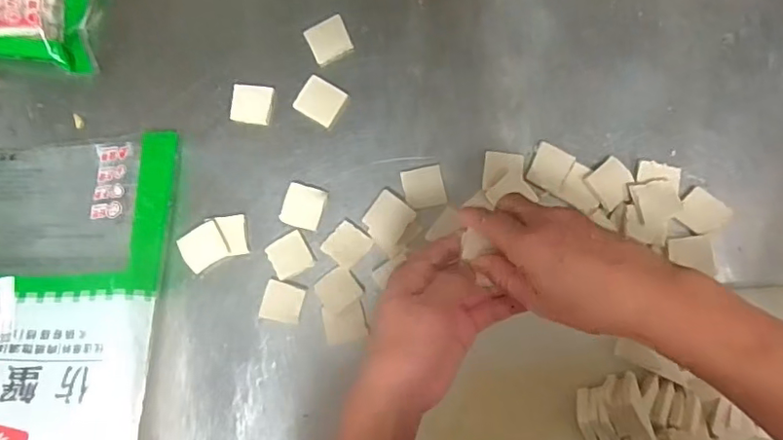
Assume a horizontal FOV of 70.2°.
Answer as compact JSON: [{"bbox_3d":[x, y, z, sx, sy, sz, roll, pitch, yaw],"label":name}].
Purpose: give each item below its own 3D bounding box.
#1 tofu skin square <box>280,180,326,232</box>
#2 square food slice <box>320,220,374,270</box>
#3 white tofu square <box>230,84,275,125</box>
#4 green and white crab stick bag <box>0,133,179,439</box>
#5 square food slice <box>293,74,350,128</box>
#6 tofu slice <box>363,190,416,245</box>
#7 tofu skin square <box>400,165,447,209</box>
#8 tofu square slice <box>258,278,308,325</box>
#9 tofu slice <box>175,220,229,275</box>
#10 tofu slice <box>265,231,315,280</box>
[{"bbox_3d":[-0.095,-0.015,0.601,0.043,0.006,0.046,16,86,5],"label":"tofu skin square"},{"bbox_3d":[-0.047,0.026,0.591,0.040,0.004,0.043,40,89,6],"label":"square food slice"},{"bbox_3d":[-0.154,-0.128,0.614,0.046,0.006,0.042,7,86,4],"label":"white tofu square"},{"bbox_3d":[-0.378,0.084,0.564,0.275,0.097,0.353,2,85,4],"label":"green and white crab stick bag"},{"bbox_3d":[-0.077,-0.130,0.609,0.050,0.007,0.044,31,88,6],"label":"square food slice"},{"bbox_3d":[-0.003,-0.001,0.585,0.044,0.009,0.047,37,88,6],"label":"tofu slice"},{"bbox_3d":[0.034,-0.034,0.584,0.042,0.009,0.042,-11,84,3],"label":"tofu skin square"},{"bbox_3d":[-0.116,0.089,0.594,0.043,0.004,0.042,15,86,5],"label":"tofu square slice"},{"bbox_3d":[-0.202,0.028,0.598,0.045,0.009,0.041,-33,84,0],"label":"tofu slice"},{"bbox_3d":[-0.109,0.039,0.596,0.044,0.004,0.042,-29,84,1],"label":"tofu slice"}]

